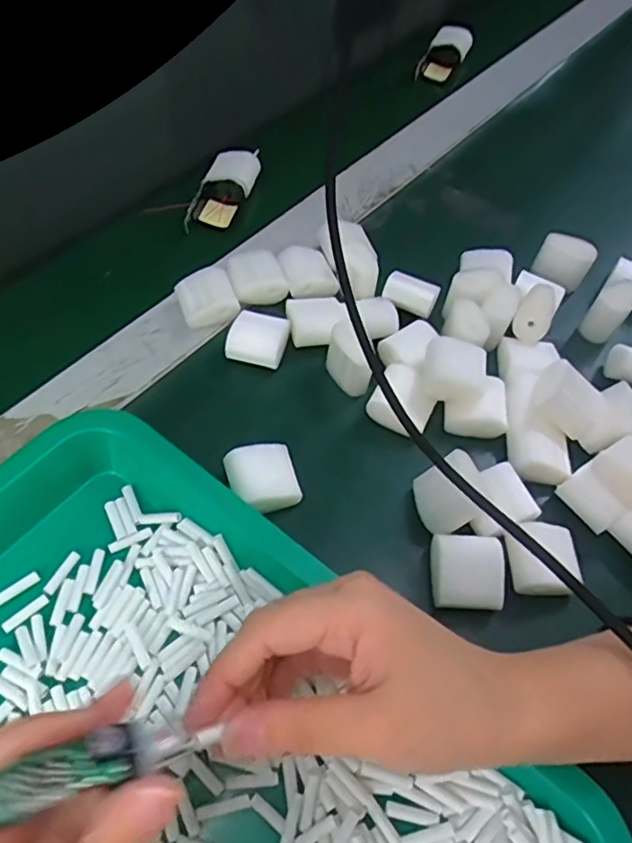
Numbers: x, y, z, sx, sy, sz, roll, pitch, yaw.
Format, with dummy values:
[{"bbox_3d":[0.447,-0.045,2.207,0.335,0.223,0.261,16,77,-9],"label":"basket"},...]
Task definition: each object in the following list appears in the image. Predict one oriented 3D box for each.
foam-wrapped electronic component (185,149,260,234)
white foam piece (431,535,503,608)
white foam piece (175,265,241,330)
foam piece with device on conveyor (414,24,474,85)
[{"bbox_3d":[-0.074,-0.187,0.475,0.041,0.016,0.088,22,72,12],"label":"foam-wrapped electronic component"},{"bbox_3d":[0.077,0.078,0.307,0.036,0.021,0.036,3,57,0],"label":"white foam piece"},{"bbox_3d":[-0.074,-0.083,0.398,0.036,0.019,0.038,-19,59,-13],"label":"white foam piece"},{"bbox_3d":[0.135,-0.378,0.612,0.042,0.029,0.068,21,59,12],"label":"foam piece with device on conveyor"}]

